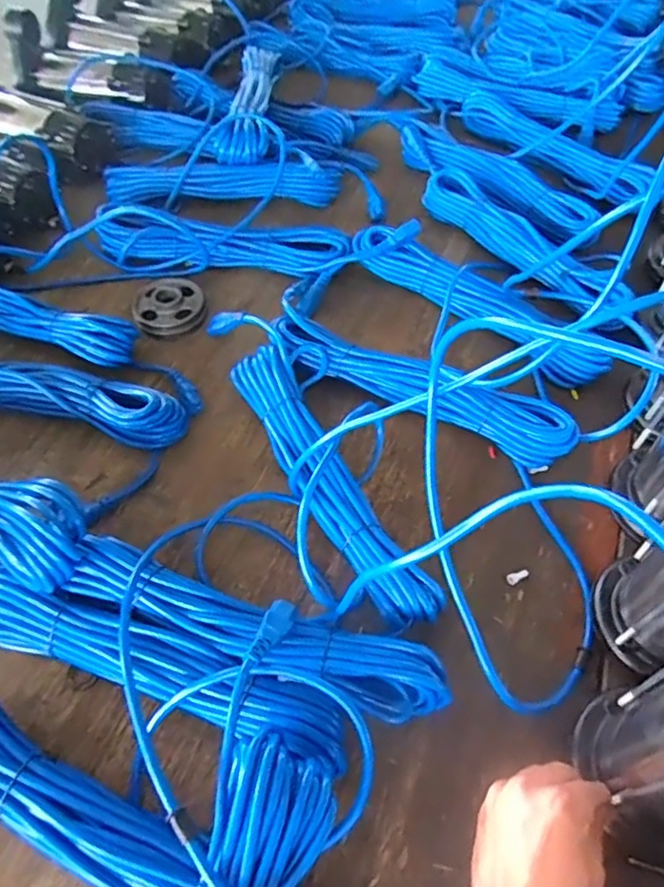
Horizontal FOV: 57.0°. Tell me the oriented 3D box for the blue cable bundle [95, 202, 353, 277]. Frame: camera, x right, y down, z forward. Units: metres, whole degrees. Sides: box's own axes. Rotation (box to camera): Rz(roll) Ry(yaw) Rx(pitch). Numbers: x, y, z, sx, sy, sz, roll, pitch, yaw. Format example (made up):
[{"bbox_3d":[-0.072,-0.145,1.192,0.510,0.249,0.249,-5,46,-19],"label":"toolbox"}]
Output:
[{"bbox_3d":[-0.144,-0.267,0.822,0.329,0.060,0.071,7,56,2],"label":"blue cable bundle"}]

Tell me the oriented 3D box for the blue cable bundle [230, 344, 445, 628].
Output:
[{"bbox_3d":[-0.010,0.029,0.602,0.063,0.067,0.345,-23,58,-16],"label":"blue cable bundle"}]

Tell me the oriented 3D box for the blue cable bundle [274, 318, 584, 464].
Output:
[{"bbox_3d":[0.094,-0.064,0.674,0.347,0.053,0.069,21,57,15],"label":"blue cable bundle"}]

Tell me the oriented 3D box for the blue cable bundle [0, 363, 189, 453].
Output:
[{"bbox_3d":[-0.328,-0.051,0.673,0.350,0.049,0.084,7,55,5],"label":"blue cable bundle"}]

